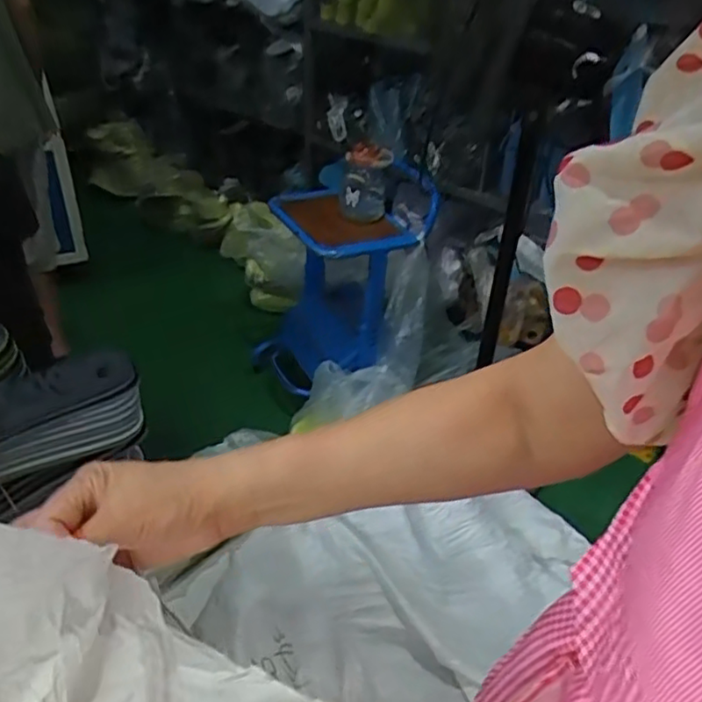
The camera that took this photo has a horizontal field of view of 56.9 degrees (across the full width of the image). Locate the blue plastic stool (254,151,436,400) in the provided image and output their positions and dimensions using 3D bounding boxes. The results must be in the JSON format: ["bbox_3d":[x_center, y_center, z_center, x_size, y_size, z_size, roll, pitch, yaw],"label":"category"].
[{"bbox_3d":[-0.026,-0.134,1.697,0.305,0.536,0.400,-16,39,-27],"label":"blue plastic stool"}]

